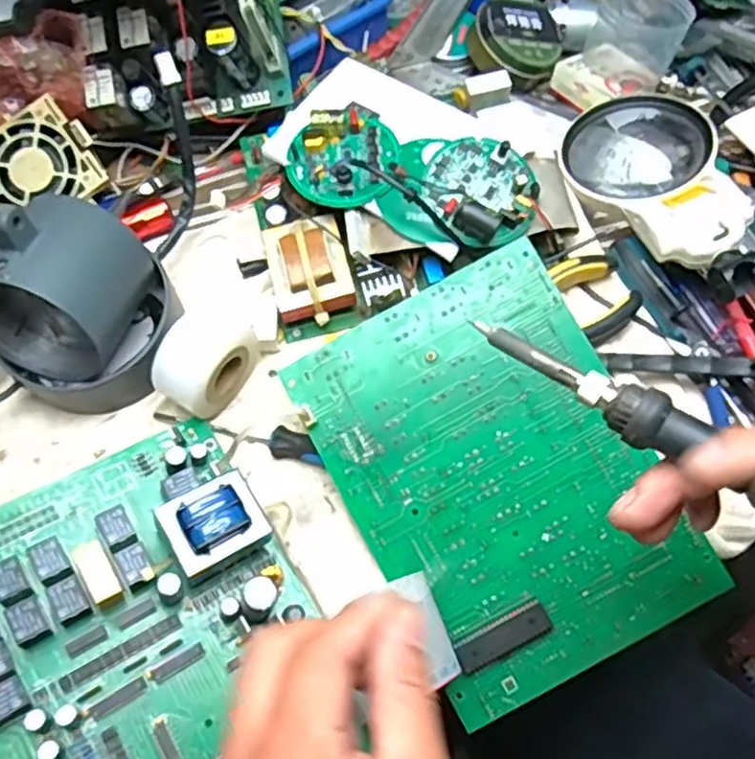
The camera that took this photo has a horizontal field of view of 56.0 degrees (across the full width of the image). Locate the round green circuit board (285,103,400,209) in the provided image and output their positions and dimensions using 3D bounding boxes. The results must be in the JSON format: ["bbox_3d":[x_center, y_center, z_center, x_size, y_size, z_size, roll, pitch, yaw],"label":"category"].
[{"bbox_3d":[-0.019,-0.139,0.442,0.071,0.026,0.063,-36,70,-14],"label":"round green circuit board"}]

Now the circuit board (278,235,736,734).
[{"bbox_3d":[0.065,0.052,0.383,0.156,0.011,0.214,-29,83,-1],"label":"circuit board"}]

